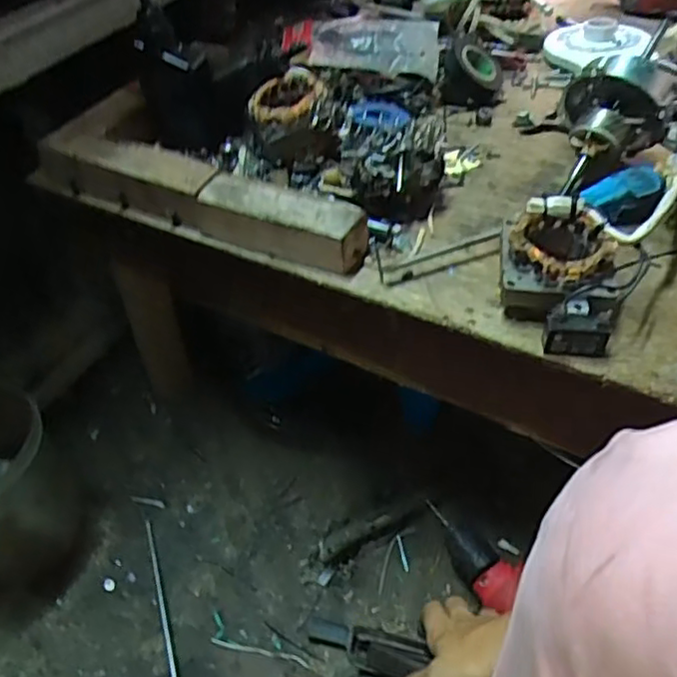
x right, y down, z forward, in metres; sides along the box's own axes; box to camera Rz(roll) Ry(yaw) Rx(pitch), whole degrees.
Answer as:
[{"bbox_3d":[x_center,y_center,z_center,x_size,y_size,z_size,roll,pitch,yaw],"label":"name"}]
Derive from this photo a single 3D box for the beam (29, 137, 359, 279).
[{"bbox_3d":[-0.112,-0.112,0.500,0.286,0.040,0.044,18,50,18],"label":"beam"}]

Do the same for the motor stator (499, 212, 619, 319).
[{"bbox_3d":[0.143,-0.051,0.427,0.067,0.052,0.067,7,47,8],"label":"motor stator"}]

